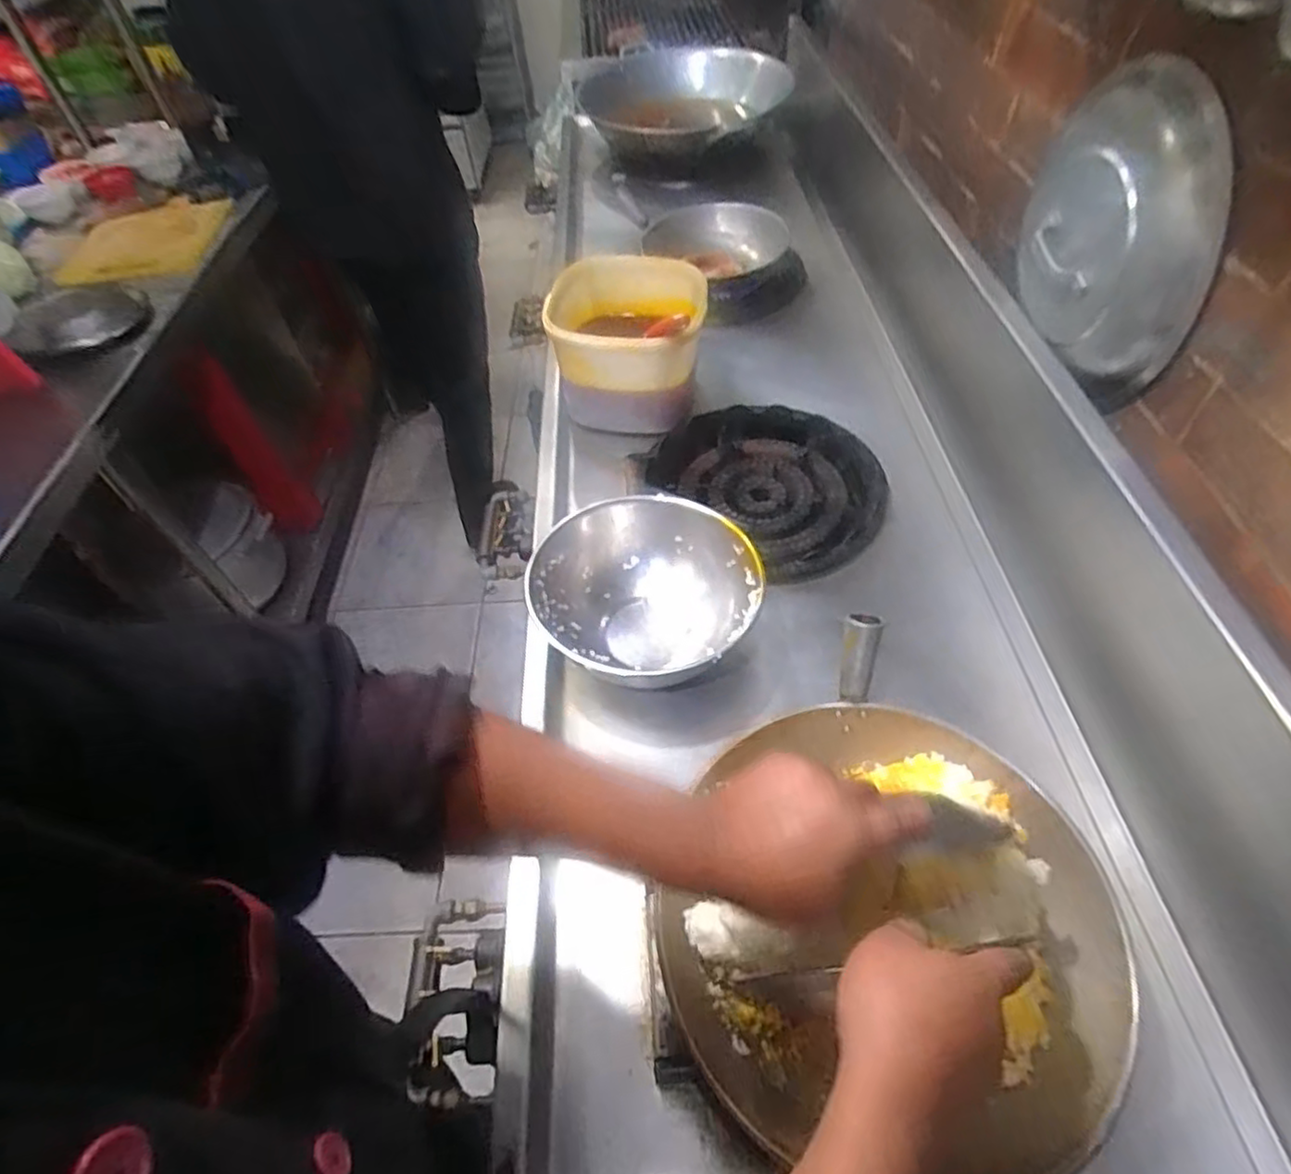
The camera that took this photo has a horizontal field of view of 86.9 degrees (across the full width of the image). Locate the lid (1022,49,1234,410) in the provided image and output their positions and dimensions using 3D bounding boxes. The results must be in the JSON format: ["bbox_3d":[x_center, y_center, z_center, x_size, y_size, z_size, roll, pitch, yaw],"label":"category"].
[{"bbox_3d":[0.480,-0.371,0.719,0.056,0.250,0.291,-7,51,-2],"label":"lid"}]

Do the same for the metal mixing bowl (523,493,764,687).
[{"bbox_3d":[0.003,0.024,0.789,0.240,0.125,0.231,-2,51,2],"label":"metal mixing bowl"}]

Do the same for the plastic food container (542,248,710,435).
[{"bbox_3d":[-0.024,-0.364,1.045,0.226,0.177,0.218,-2,51,2],"label":"plastic food container"}]

